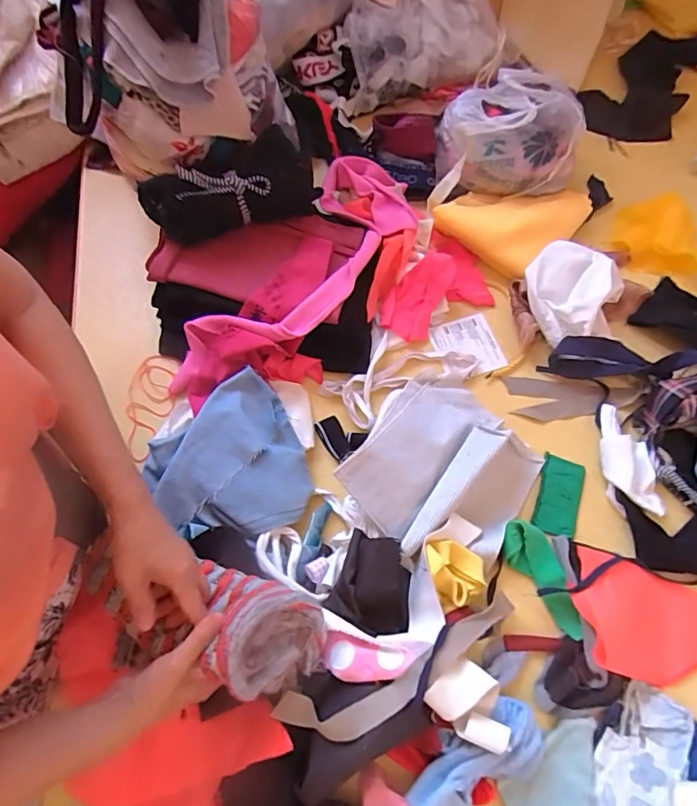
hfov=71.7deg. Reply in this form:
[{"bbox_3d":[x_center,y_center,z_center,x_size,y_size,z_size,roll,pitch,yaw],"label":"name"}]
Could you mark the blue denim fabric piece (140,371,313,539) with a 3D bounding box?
[{"bbox_3d":[-0.156,0.076,0.597,0.187,0.038,0.192,1,69,-2],"label":"blue denim fabric piece"}]

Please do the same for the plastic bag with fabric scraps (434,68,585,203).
[{"bbox_3d":[0.262,-0.444,0.799,0.218,0.139,0.179,6,66,-1],"label":"plastic bag with fabric scraps"}]

